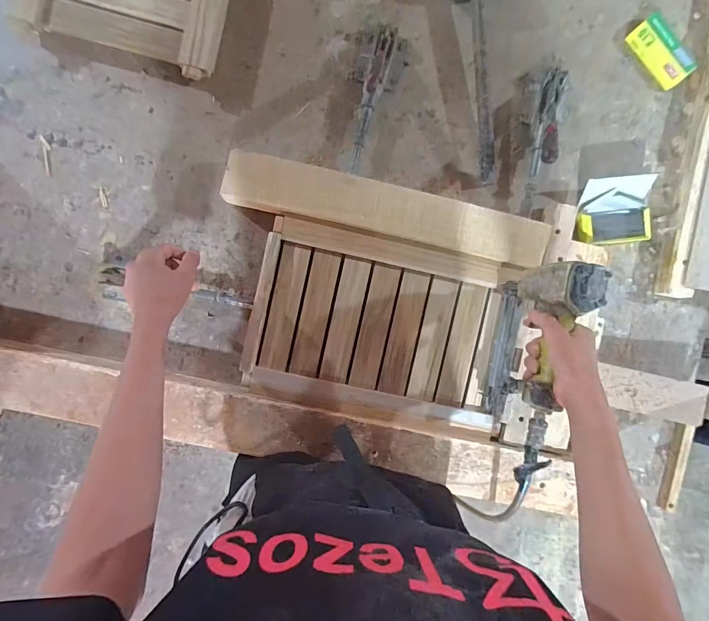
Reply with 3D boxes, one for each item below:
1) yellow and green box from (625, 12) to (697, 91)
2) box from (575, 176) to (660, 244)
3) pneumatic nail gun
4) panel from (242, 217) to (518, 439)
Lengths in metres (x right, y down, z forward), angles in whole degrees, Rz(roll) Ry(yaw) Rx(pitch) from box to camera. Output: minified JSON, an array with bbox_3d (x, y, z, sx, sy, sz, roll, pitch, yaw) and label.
[{"bbox_3d":[0.545,-0.457,0.651,0.067,0.015,0.121,-38,93,-1],"label":"yellow and green box"},{"bbox_3d":[0.465,-0.177,0.653,0.135,0.037,0.110,-6,92,-2],"label":"box"},{"bbox_3d":[0.257,0.068,0.529,0.068,0.145,0.262,13,91,-2],"label":"pneumatic nail gun"},{"bbox_3d":[0.046,0.028,0.615,0.427,0.032,0.293,12,91,-3],"label":"panel"}]

